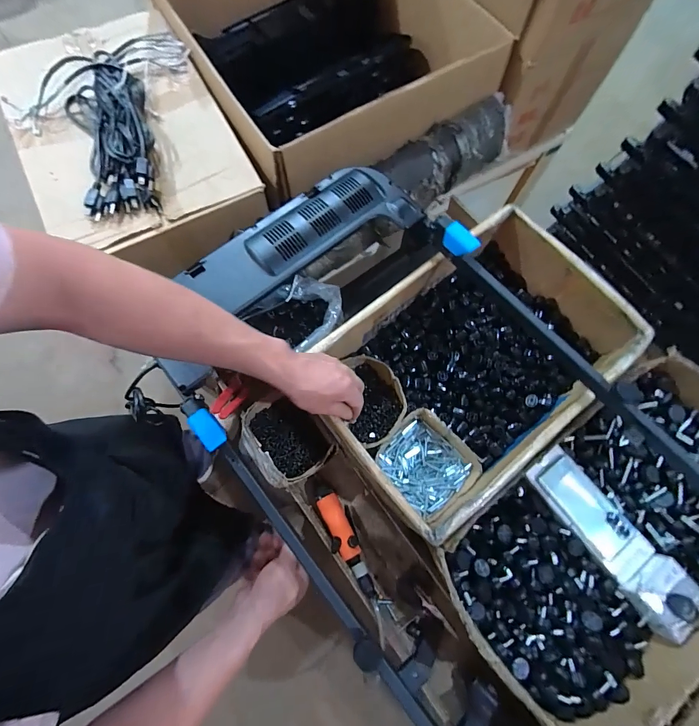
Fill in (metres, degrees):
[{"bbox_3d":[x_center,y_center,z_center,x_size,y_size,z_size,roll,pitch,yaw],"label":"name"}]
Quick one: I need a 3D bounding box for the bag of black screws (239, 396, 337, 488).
[{"bbox_3d":[-0.123,0.146,0.699,0.134,0.076,0.173,-38,79,-21],"label":"bag of black screws"}]

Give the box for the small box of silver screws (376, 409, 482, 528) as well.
[{"bbox_3d":[0.138,0.180,0.651,0.138,0.053,0.159,-40,76,-13],"label":"small box of silver screws"}]

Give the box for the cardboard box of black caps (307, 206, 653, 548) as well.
[{"bbox_3d":[0.209,0.002,0.659,0.518,0.146,0.347,-39,76,-13],"label":"cardboard box of black caps"}]

